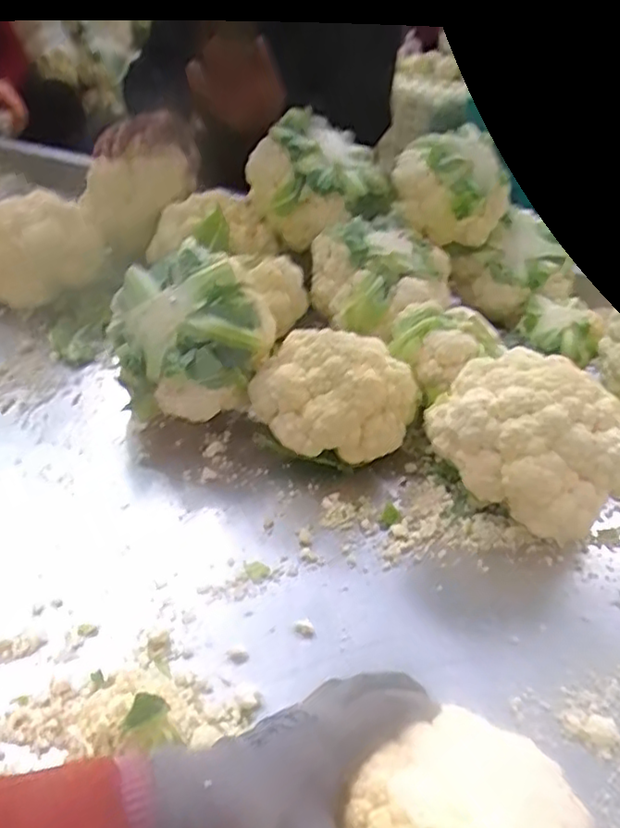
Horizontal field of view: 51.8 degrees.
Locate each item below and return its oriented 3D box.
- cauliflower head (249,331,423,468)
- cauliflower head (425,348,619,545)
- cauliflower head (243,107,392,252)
[{"bbox_3d":[0.022,-0.026,0.668,0.125,0.095,0.151,-22,44,-36],"label":"cauliflower head"},{"bbox_3d":[0.213,0.026,0.633,0.188,0.151,0.143,29,40,29],"label":"cauliflower head"},{"bbox_3d":[0.018,-0.322,0.899,0.174,0.143,0.141,-11,38,-25],"label":"cauliflower head"}]

